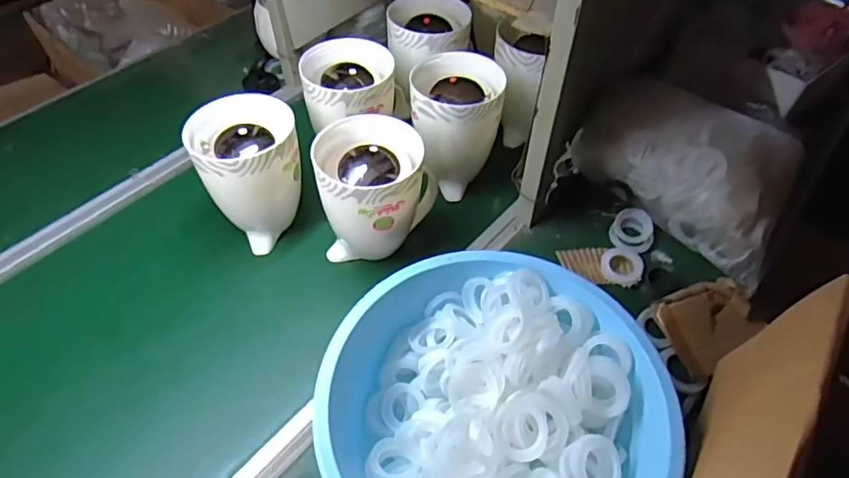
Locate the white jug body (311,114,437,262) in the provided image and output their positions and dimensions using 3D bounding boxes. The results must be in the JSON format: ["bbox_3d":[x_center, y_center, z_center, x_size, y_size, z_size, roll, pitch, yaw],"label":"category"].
[{"bbox_3d":[-0.070,-0.060,0.799,0.156,0.186,0.147,3,51,3],"label":"white jug body"}]

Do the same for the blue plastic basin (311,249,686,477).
[{"bbox_3d":[0.076,0.186,0.604,0.365,0.106,0.346,0,51,0],"label":"blue plastic basin"}]

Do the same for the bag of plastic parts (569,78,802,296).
[{"bbox_3d":[0.442,-0.129,0.860,0.218,0.147,0.336,-34,58,-24],"label":"bag of plastic parts"}]

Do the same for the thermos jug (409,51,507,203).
[{"bbox_3d":[0.055,-0.189,0.899,0.150,0.173,0.157,12,52,10],"label":"thermos jug"}]

